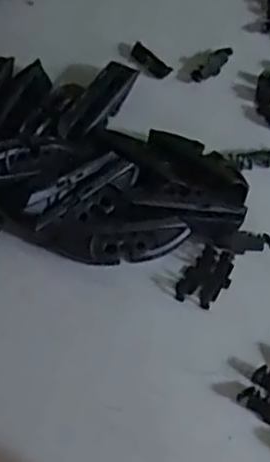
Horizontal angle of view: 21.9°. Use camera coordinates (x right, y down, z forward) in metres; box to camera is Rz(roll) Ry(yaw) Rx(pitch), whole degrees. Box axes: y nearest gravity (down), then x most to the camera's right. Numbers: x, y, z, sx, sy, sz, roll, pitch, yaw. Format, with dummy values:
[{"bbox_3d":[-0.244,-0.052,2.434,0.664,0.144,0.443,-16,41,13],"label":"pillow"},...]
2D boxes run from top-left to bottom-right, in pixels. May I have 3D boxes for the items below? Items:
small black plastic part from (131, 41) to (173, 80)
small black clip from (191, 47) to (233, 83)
[{"bbox_3d":[0.010,-0.116,0.474,0.013,0.007,0.032,-38,63,-22],"label":"small black plastic part"},{"bbox_3d":[0.053,-0.112,0.468,0.034,0.008,0.012,-38,63,-22],"label":"small black clip"}]

